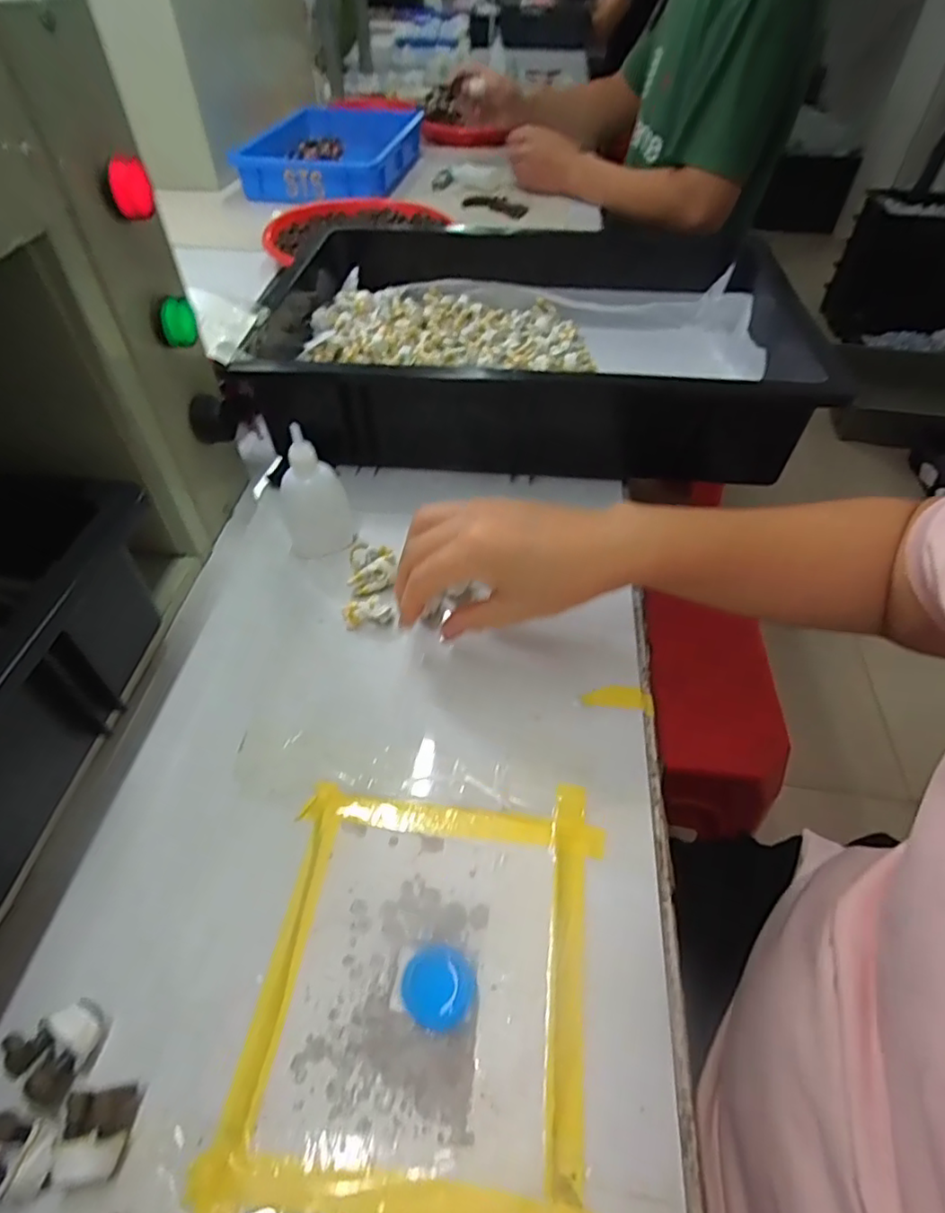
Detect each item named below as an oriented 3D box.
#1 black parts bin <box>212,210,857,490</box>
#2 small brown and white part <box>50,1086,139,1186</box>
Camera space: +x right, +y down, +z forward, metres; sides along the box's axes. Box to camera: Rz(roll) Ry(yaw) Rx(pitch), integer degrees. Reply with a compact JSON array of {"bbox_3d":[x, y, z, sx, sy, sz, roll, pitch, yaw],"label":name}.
[{"bbox_3d":[0.052,-0.249,0.546,0.468,0.102,0.331,3,49,2],"label":"black parts bin"},{"bbox_3d":[-0.135,0.189,0.213,0.022,0.014,0.026,-1,49,-7],"label":"small brown and white part"}]

